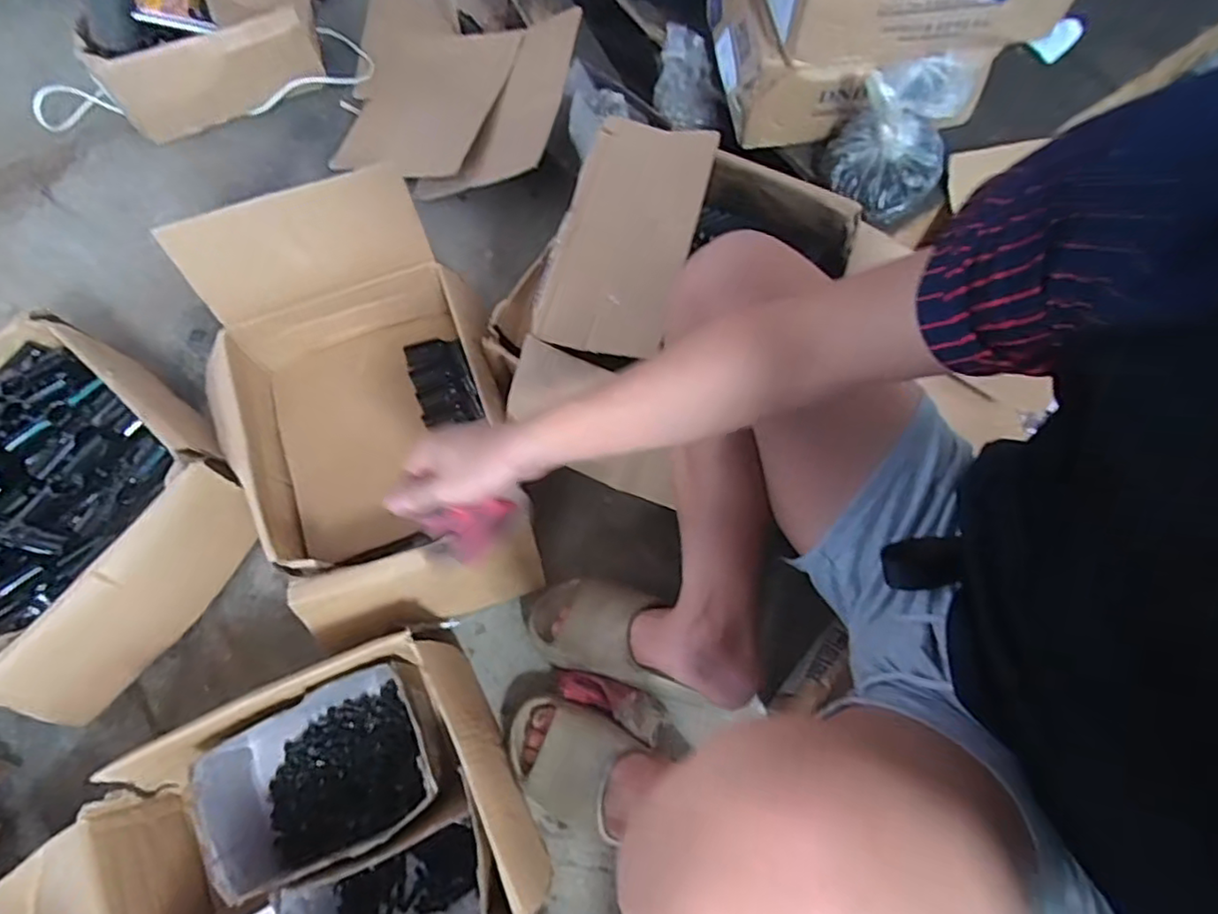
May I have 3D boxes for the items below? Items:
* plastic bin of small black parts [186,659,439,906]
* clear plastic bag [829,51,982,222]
[{"bbox_3d":[-0.290,0.323,0.643,0.212,0.091,0.159,-19,70,-8],"label":"plastic bin of small black parts"},{"bbox_3d":[0.348,-0.384,0.725,0.122,0.129,0.132,43,74,14],"label":"clear plastic bag"}]

